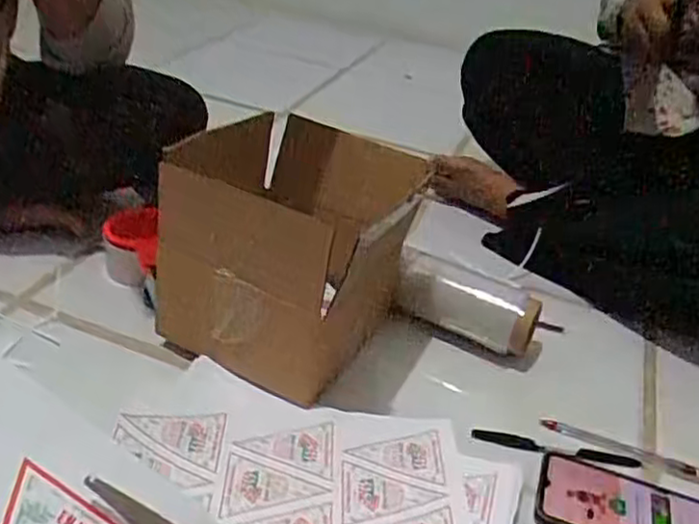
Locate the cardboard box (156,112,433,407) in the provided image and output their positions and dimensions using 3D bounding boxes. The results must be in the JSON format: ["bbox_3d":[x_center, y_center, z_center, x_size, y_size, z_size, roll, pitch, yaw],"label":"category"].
[{"bbox_3d":[-0.056,-0.017,0.668,0.171,0.196,0.194,17,34,16],"label":"cardboard box"}]

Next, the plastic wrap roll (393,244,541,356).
[{"bbox_3d":[0.121,0.043,0.728,0.147,0.063,0.058,15,33,13],"label":"plastic wrap roll"}]

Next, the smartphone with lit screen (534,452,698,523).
[{"bbox_3d":[0.234,0.206,0.563,0.158,0.015,0.081,16,38,15],"label":"smartphone with lit screen"}]

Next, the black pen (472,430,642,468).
[{"bbox_3d":[0.183,0.165,0.613,0.146,0.009,0.019,9,32,4],"label":"black pen"}]

